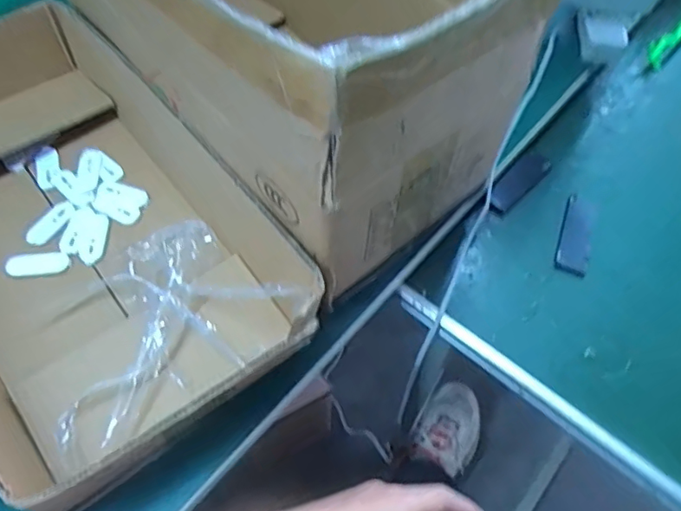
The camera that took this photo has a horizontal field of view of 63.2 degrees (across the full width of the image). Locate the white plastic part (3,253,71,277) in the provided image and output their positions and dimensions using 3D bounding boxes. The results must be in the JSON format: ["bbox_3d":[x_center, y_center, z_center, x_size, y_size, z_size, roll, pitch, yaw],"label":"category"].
[{"bbox_3d":[-0.254,0.007,0.465,0.047,0.013,0.016,-11,58,-9],"label":"white plastic part"}]

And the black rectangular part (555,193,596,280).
[{"bbox_3d":[0.238,-0.023,0.557,0.030,0.004,0.100,20,59,11],"label":"black rectangular part"}]

